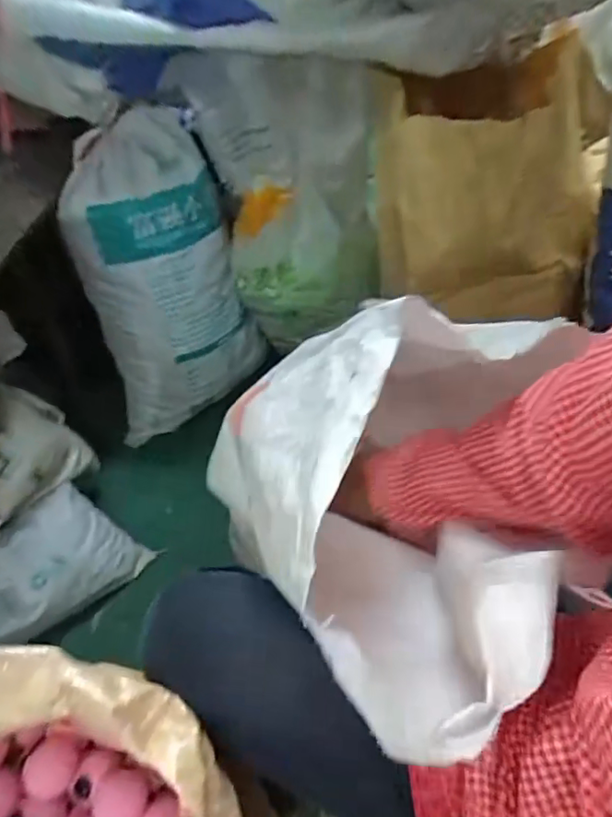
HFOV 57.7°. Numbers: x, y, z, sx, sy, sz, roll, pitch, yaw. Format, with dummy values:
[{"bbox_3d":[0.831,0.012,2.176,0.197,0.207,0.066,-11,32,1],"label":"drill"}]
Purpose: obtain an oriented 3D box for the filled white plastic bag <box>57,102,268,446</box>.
[{"bbox_3d":[-0.275,-0.239,1.099,0.302,0.530,0.222,-11,47,-4],"label":"filled white plastic bag"}]

